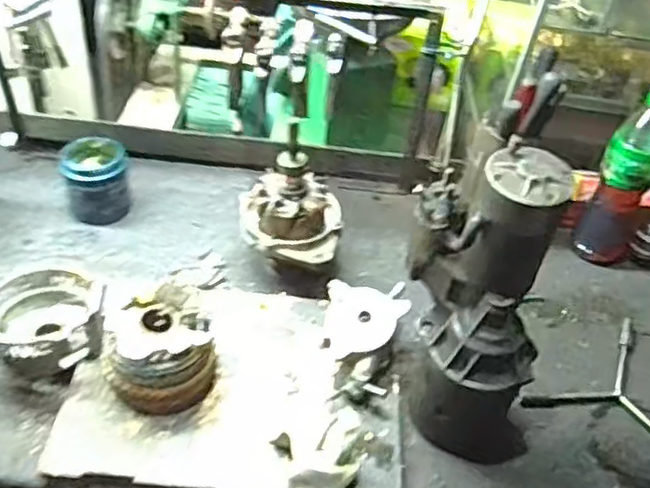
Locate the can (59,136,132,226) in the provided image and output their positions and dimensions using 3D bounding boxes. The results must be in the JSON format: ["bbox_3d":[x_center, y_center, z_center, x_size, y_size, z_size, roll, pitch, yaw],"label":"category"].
[{"bbox_3d":[-0.348,-0.095,1.015,0.096,0.093,0.102,-5,44,-13],"label":"can"}]

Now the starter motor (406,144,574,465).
[{"bbox_3d":[0.152,0.073,0.690,0.160,0.352,0.108,16,43,9],"label":"starter motor"}]

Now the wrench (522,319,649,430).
[{"bbox_3d":[0.391,0.175,0.857,0.223,0.020,0.201,22,45,15],"label":"wrench"}]

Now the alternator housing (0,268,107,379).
[{"bbox_3d":[-0.340,0.100,0.808,0.139,0.078,0.138,-5,44,-13],"label":"alternator housing"}]

